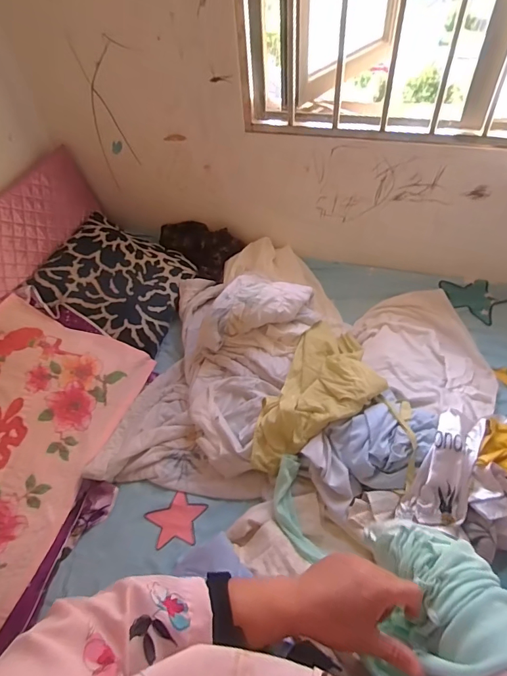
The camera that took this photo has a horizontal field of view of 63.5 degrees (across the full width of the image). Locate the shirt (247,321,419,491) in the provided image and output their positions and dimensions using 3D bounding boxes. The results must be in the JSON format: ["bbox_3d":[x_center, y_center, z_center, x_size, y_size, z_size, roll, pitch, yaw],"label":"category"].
[{"bbox_3d":[0.200,0.110,0.992,0.340,0.090,0.438,6,52,10],"label":"shirt"}]

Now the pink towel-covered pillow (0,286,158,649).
[{"bbox_3d":[-0.580,0.245,0.974,0.506,0.094,0.741,21,55,0],"label":"pink towel-covered pillow"}]

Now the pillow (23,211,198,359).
[{"bbox_3d":[-0.430,-0.182,1.339,0.449,0.130,0.441,23,57,4],"label":"pillow"}]

